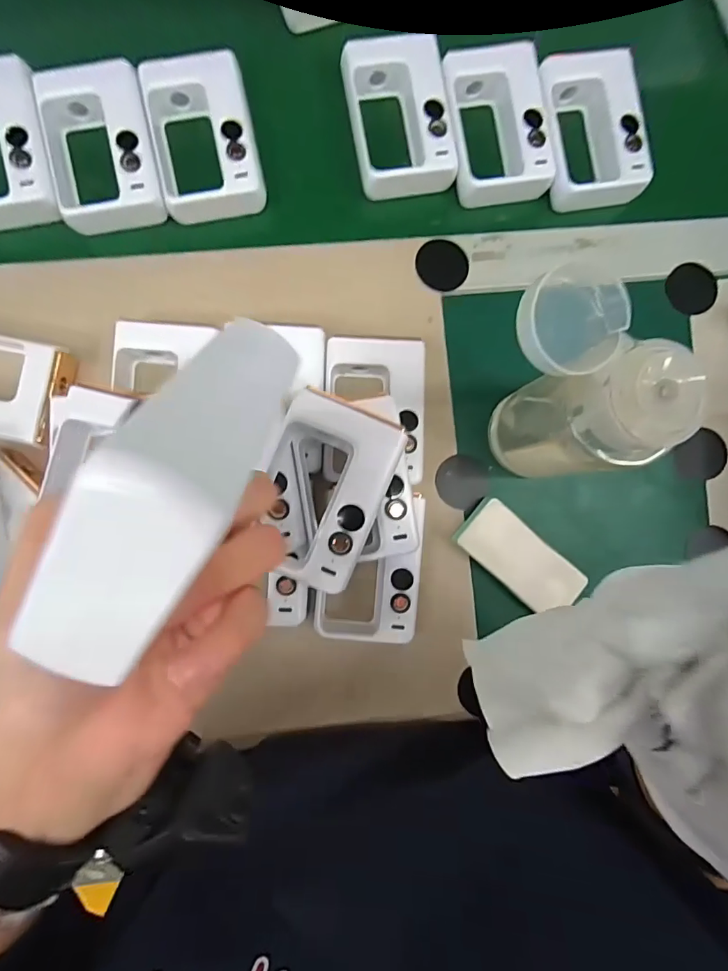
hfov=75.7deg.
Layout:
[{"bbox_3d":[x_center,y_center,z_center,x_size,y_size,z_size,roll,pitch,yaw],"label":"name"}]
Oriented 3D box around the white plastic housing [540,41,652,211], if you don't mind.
[{"bbox_3d":[0.162,-0.253,0.333,0.067,0.020,0.103,-10,89,-2],"label":"white plastic housing"}]

